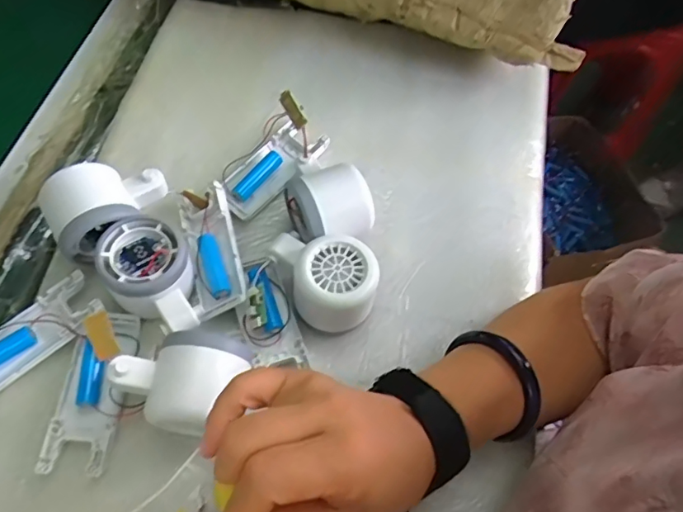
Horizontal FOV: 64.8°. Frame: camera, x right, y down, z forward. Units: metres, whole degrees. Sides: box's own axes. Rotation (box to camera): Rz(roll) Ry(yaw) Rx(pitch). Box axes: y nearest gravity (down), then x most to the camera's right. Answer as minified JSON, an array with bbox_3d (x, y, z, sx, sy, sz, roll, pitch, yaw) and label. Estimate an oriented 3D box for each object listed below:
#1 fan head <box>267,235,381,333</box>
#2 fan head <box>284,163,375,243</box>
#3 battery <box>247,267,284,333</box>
[{"bbox_3d":[-0.011,0.020,0.384,0.075,0.051,0.057,17,61,4],"label":"fan head"},{"bbox_3d":[-0.011,-0.039,0.410,0.056,0.053,0.062,-18,65,-15],"label":"fan head"},{"bbox_3d":[-0.058,0.029,0.387,0.022,0.025,0.051,-13,63,-13],"label":"battery"}]

